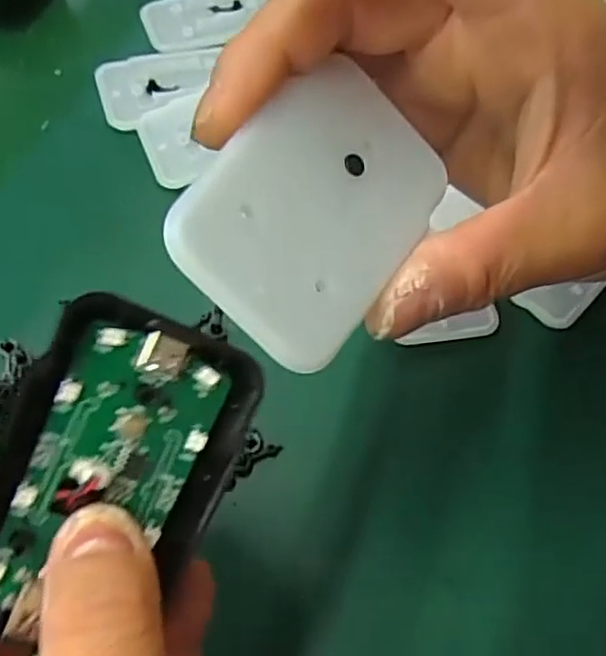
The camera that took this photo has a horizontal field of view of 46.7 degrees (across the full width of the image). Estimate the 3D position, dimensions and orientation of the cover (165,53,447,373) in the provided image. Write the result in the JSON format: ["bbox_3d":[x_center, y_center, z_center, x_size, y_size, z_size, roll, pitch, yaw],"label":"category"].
[{"bbox_3d":[0.004,-0.026,0.143,0.041,0.004,0.065,42,59,-13],"label":"cover"}]

